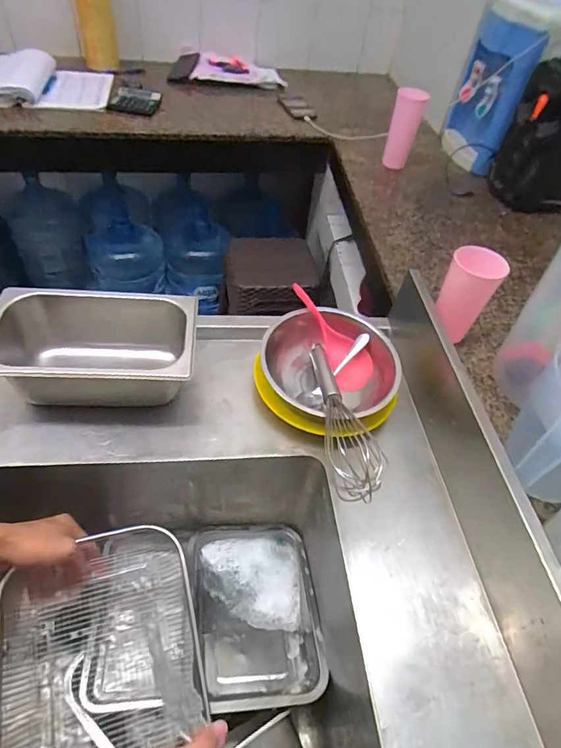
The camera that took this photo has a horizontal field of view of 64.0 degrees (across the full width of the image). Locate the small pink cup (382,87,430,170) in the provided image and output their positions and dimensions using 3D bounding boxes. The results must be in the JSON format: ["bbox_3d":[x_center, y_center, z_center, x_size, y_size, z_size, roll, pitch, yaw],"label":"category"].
[{"bbox_3d":[0.317,-0.631,1.155,0.072,0.189,0.067,17,49,7],"label":"small pink cup"}]

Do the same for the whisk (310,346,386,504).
[{"bbox_3d":[0.079,0.053,0.594,0.061,0.067,0.315,0,29,-6],"label":"whisk"}]

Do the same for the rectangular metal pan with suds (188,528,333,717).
[{"bbox_3d":[-0.040,0.344,0.667,0.188,0.063,0.254,-3,49,-9],"label":"rectangular metal pan with suds"}]

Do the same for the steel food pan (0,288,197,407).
[{"bbox_3d":[-0.253,-0.027,0.621,0.266,0.106,0.158,-1,48,-7],"label":"steel food pan"}]

